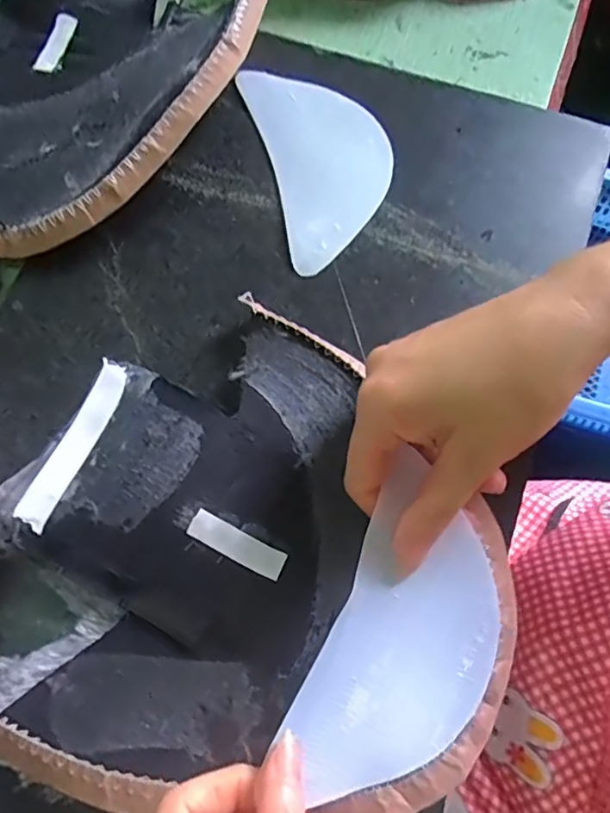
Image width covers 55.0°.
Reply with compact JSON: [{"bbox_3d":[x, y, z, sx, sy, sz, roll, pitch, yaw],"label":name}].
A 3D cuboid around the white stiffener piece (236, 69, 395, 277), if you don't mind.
[{"bbox_3d":[0.014,-0.151,0.356,0.075,0.004,0.143,-15,72,-5],"label":"white stiffener piece"}]

